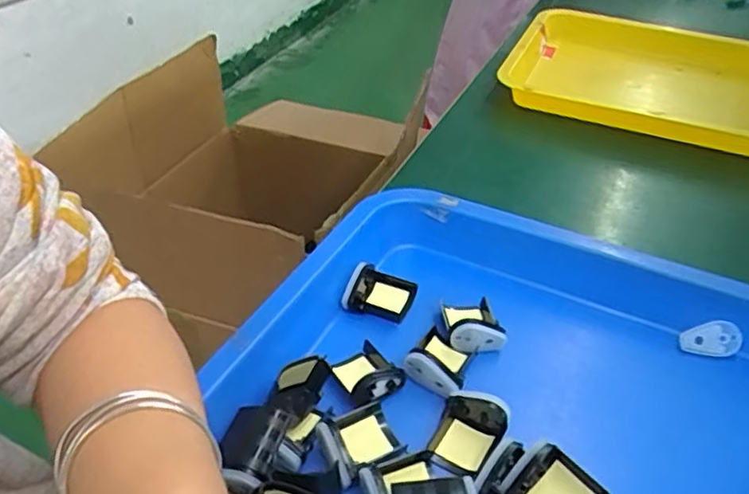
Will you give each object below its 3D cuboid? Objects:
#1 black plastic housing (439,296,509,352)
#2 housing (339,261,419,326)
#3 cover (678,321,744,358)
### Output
[{"bbox_3d":[0.060,0.046,0.407,0.038,0.024,0.044,-9,40,-12],"label":"black plastic housing"},{"bbox_3d":[0.003,0.032,0.427,0.043,0.019,0.032,17,42,19],"label":"housing"},{"bbox_3d":[0.215,0.059,0.404,0.036,0.023,0.005,-2,-2,19],"label":"cover"}]

